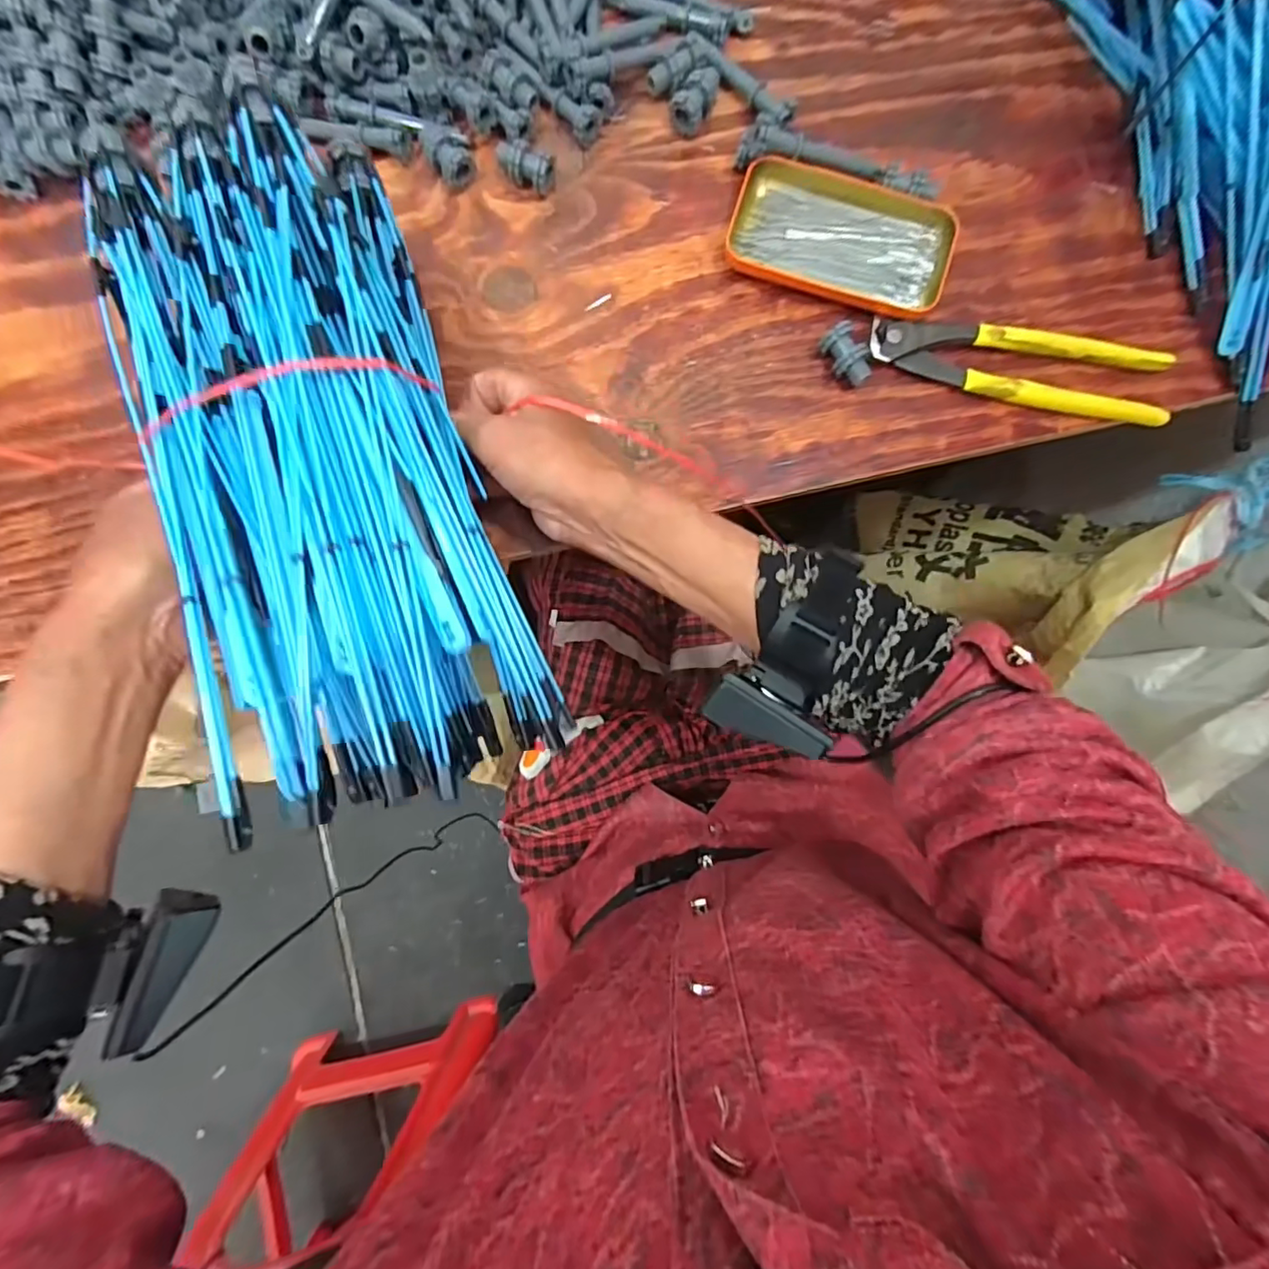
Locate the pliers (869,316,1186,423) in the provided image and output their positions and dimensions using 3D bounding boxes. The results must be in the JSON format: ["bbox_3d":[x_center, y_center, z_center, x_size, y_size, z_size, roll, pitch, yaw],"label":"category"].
[{"bbox_3d":[0.254,-0.176,0.381,0.198,0.024,0.051,9,86,0],"label":"pliers"}]

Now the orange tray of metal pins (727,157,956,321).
[{"bbox_3d":[0.138,-0.267,0.386,0.141,0.022,0.085,20,86,1],"label":"orange tray of metal pins"}]

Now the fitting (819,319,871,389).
[{"bbox_3d":[0.142,-0.183,0.382,0.024,0.021,0.039,-29,87,-2],"label":"fitting"}]

